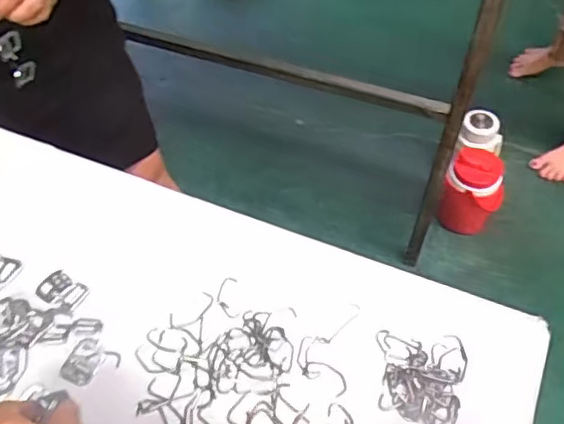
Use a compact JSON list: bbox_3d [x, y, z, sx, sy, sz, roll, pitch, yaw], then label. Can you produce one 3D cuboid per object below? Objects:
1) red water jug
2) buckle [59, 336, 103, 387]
[{"bbox_3d":[0.449,-0.044,1.404,0.140,0.179,0.121,13,55,11],"label":"red water jug"},{"bbox_3d":[-0.158,0.119,0.470,0.025,0.005,0.036,16,56,12],"label":"buckle"}]

